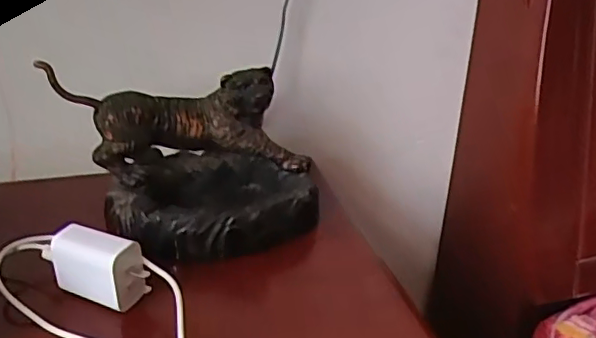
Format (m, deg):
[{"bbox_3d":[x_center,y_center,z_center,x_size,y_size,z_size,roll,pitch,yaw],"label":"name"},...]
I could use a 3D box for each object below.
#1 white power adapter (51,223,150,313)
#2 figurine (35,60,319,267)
[{"bbox_3d":[-0.133,0.070,0.409,0.068,0.052,0.027,7,24,19],"label":"white power adapter"},{"bbox_3d":[-0.076,-0.012,0.487,0.158,0.094,0.151,-22,35,-38],"label":"figurine"}]

